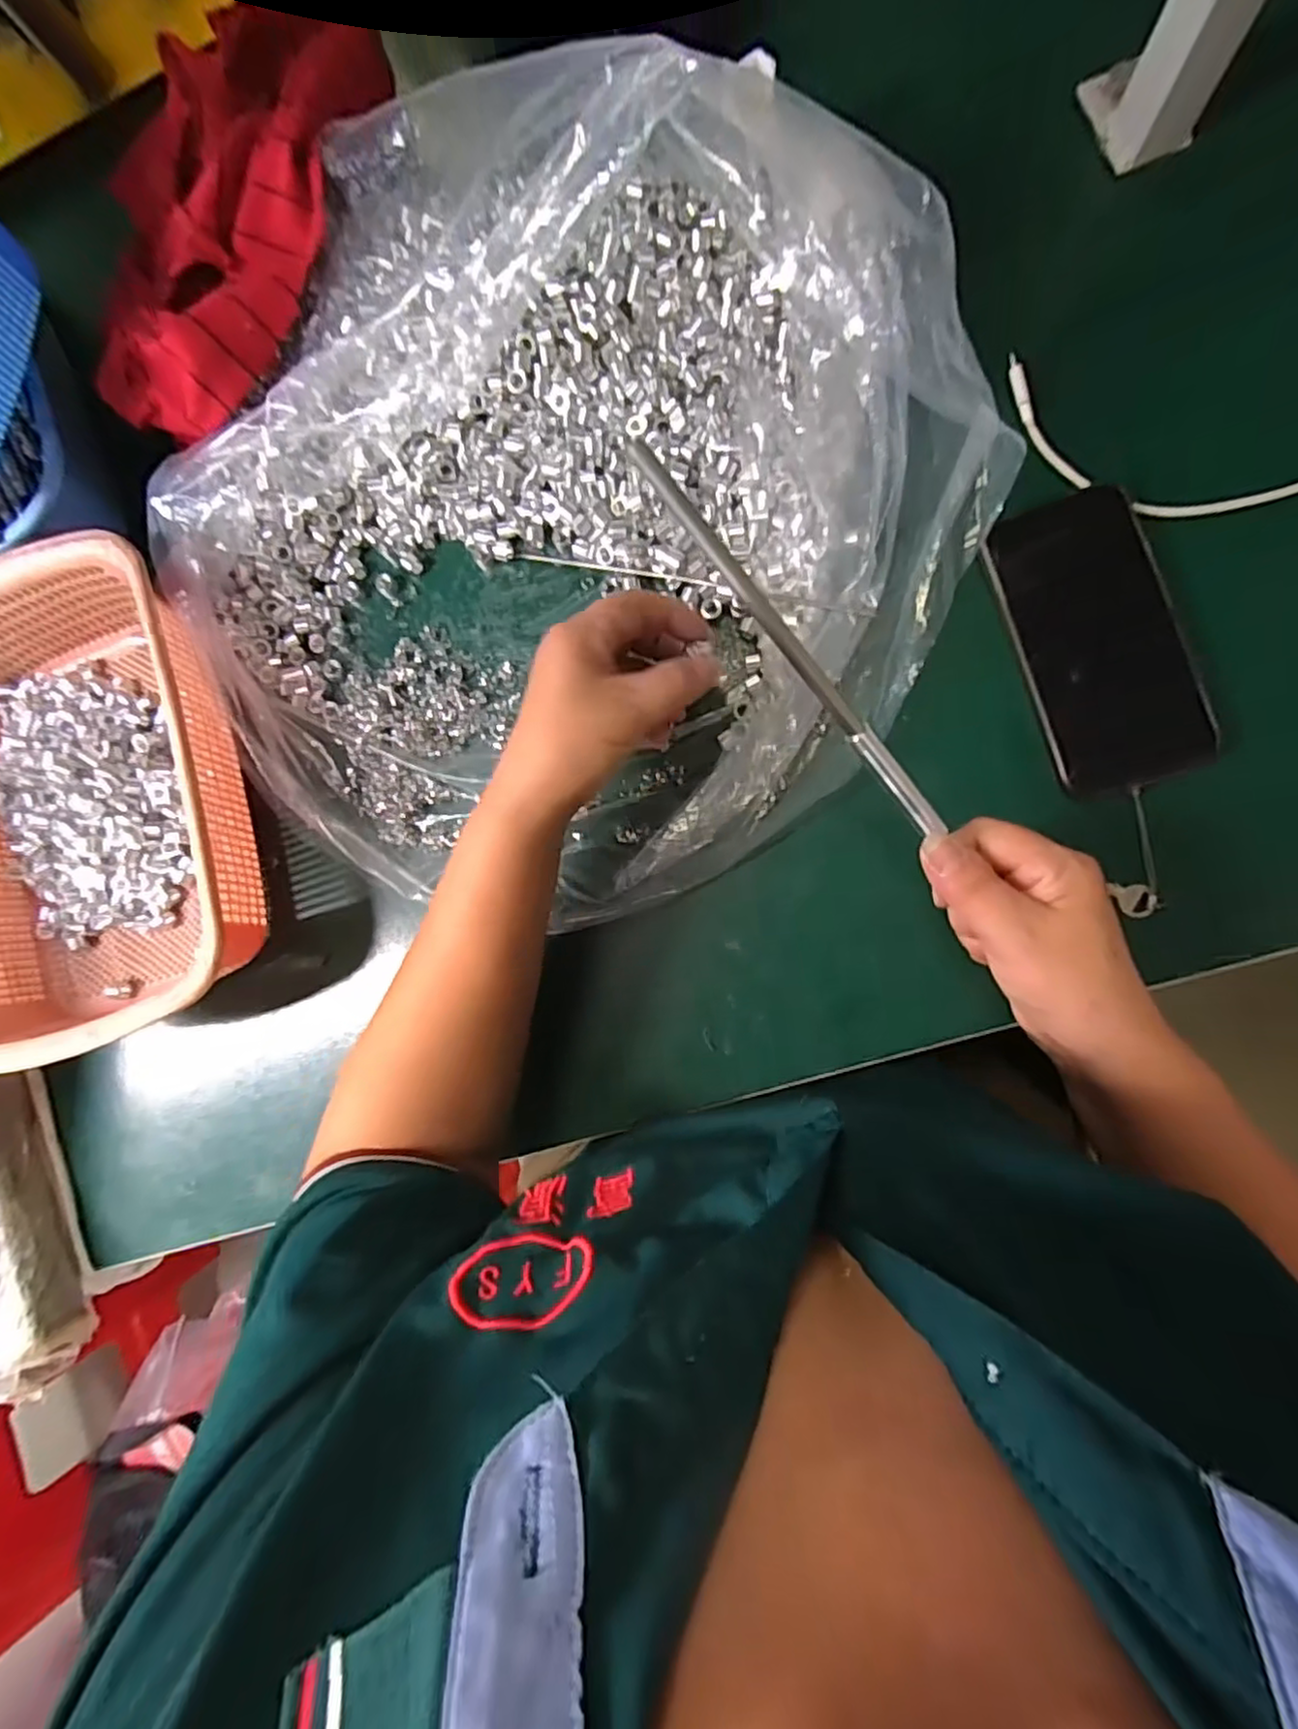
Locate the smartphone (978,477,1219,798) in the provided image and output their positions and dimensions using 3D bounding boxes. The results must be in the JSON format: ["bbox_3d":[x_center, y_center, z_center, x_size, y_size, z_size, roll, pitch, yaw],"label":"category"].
[{"bbox_3d":[0.241,-0.122,0.365,0.077,0.011,0.159,-17,84,7],"label":"smartphone"}]

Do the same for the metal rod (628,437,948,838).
[{"bbox_3d":[0.063,-0.084,0.278,0.010,0.006,0.201,-42,108,6],"label":"metal rod"}]

